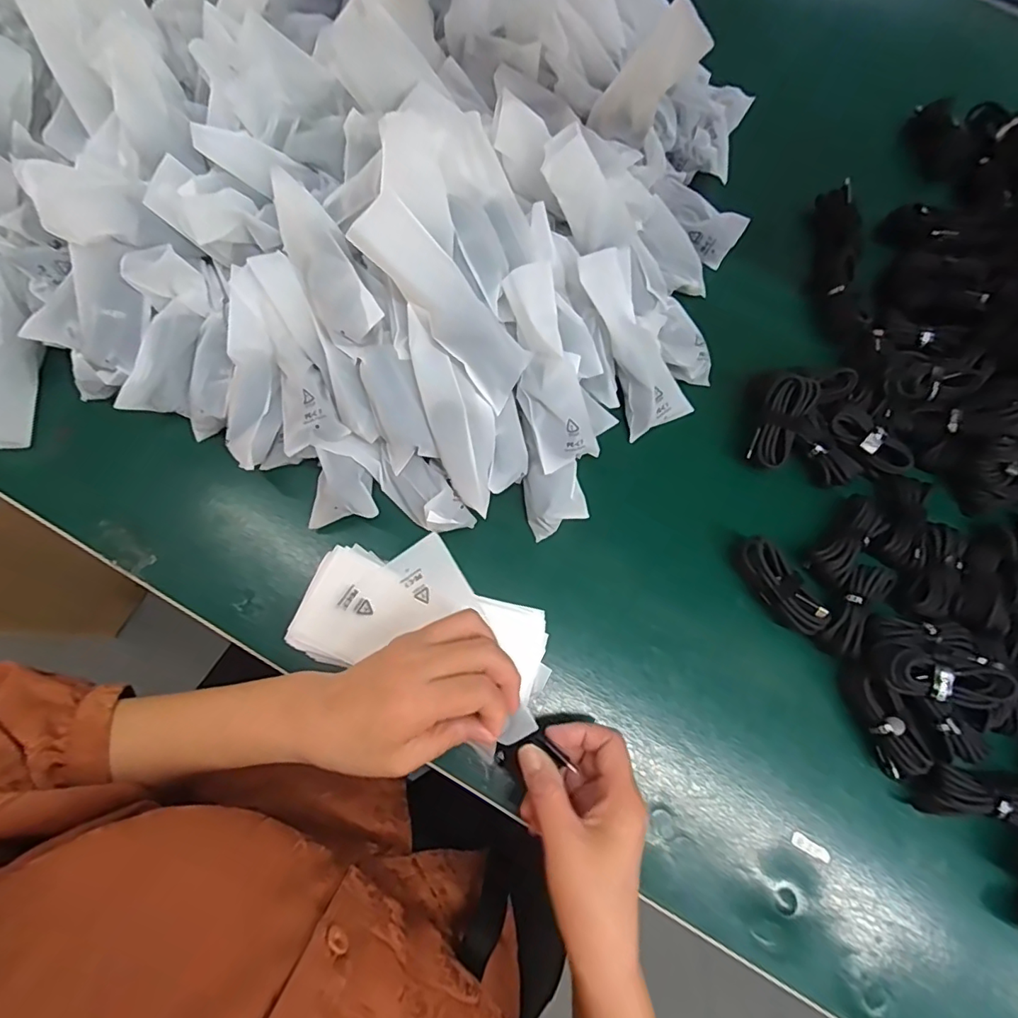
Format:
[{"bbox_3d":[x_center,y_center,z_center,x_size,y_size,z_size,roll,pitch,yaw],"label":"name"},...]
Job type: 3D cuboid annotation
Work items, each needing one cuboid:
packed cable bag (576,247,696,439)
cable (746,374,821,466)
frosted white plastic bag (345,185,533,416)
[{"bbox_3d":[0.102,-0.135,0.429,0.054,0.024,0.145,-27,104,-9],"label":"packed cable bag"},{"bbox_3d":[0.221,-0.070,0.423,0.033,0.015,0.072,22,99,4],"label":"cable"},{"bbox_3d":[-0.041,-0.139,0.364,0.045,0.019,0.150,-52,121,-13],"label":"frosted white plastic bag"}]

